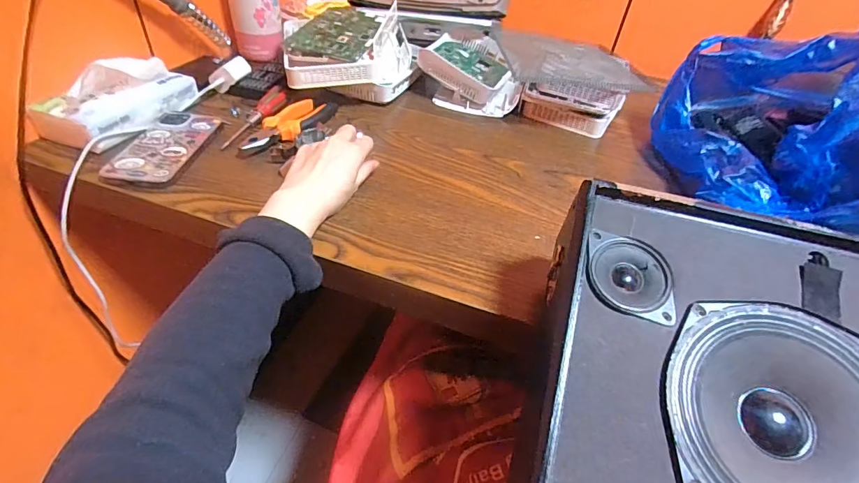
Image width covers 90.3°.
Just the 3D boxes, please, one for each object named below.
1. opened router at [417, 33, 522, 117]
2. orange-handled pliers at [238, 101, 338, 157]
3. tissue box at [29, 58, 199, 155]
[{"bbox_3d":[0.065,-0.264,0.661,0.145,0.061,0.167,10,41,3],"label":"opened router"},{"bbox_3d":[-0.168,-0.142,0.520,0.048,0.016,0.142,19,43,13],"label":"orange-handled pliers"},{"bbox_3d":[-0.345,-0.165,0.473,0.066,0.070,0.155,20,43,15],"label":"tissue box"}]

